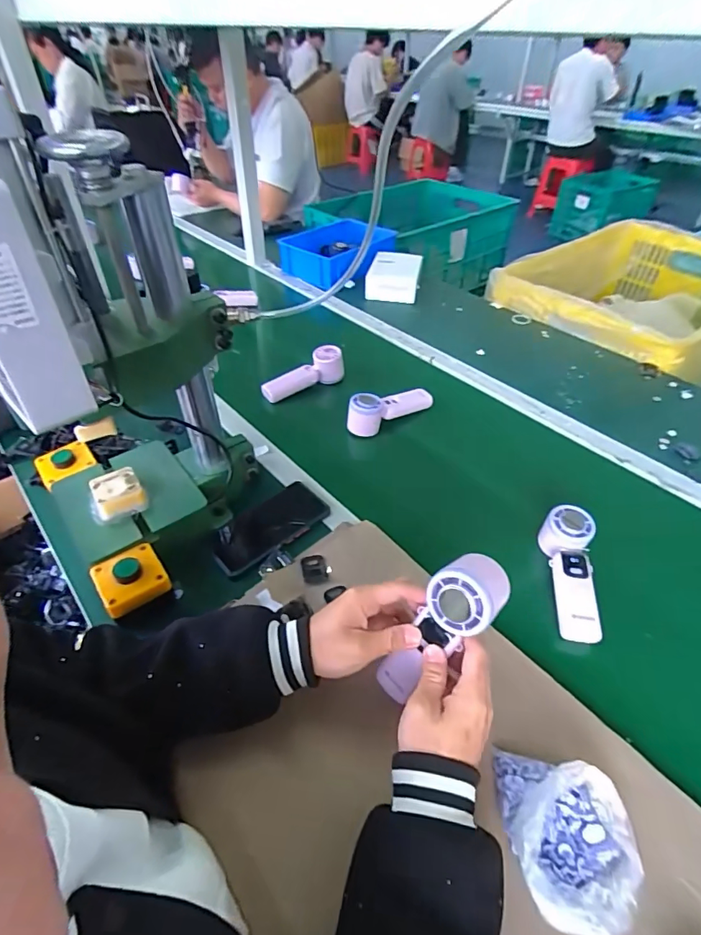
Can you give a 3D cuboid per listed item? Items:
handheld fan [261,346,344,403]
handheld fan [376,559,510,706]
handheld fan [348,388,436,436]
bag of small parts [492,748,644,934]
[{"bbox_3d":[-0.089,-0.169,0.877,0.161,0.062,0.041,-29,49,-9],"label":"handheld fan"},{"bbox_3d":[0.078,0.151,0.417,0.058,0.159,0.056,7,34,-39],"label":"handheld fan"},{"bbox_3d":[0.071,-0.105,0.804,0.170,0.063,0.056,-26,51,-26],"label":"handheld fan"},{"bbox_3d":[0.174,0.300,0.373,0.105,0.045,0.106,10,45,8],"label":"bag of small parts"}]

